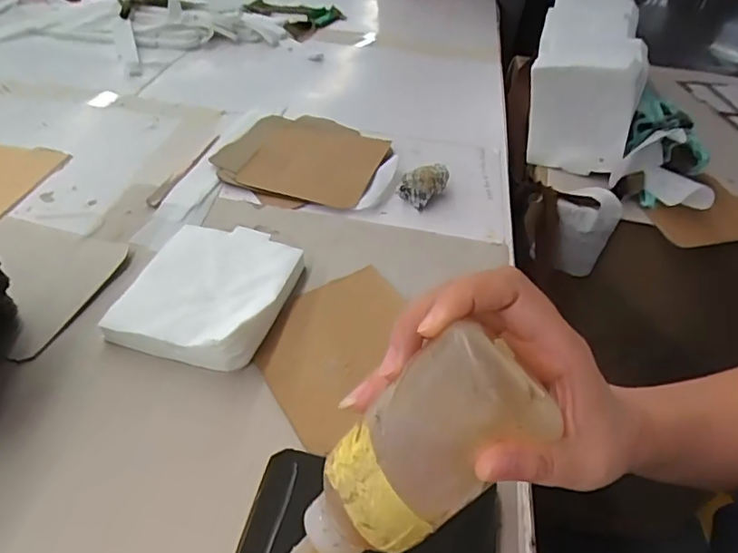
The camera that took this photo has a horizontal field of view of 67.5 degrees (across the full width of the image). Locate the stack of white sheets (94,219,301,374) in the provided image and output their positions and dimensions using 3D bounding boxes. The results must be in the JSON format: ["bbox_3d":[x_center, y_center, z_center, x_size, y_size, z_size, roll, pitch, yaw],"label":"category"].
[{"bbox_3d":[-0.120,0.008,0.428,0.113,0.026,0.131,11,42,7],"label":"stack of white sheets"}]

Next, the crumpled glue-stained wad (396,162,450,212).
[{"bbox_3d":[0.056,-0.094,0.553,0.031,0.035,0.047,33,49,28],"label":"crumpled glue-stained wad"}]

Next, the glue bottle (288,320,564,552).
[{"bbox_3d":[0.006,0.092,0.238,0.040,0.163,0.048,23,25,-43],"label":"glue bottle"}]

